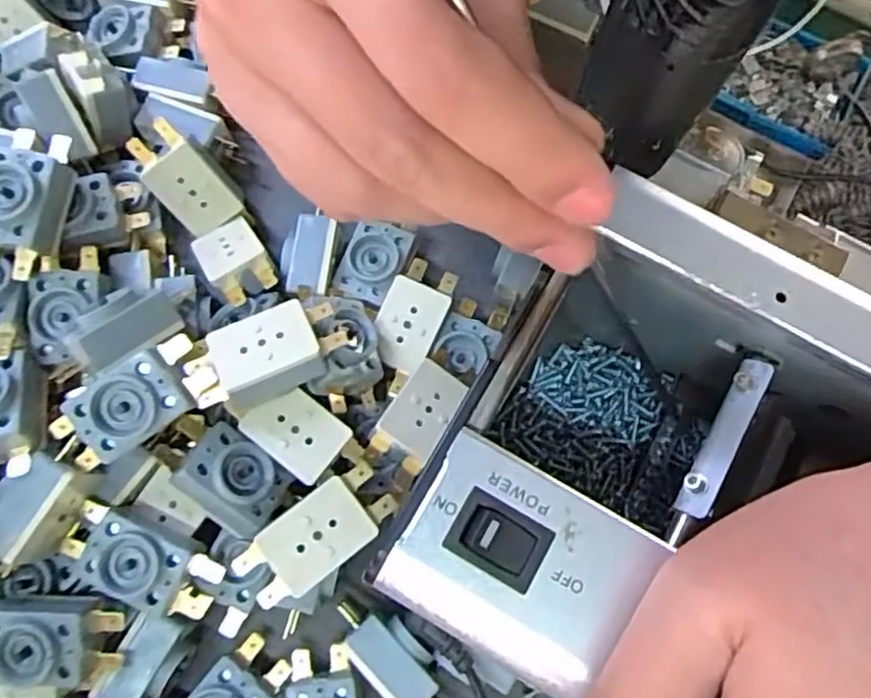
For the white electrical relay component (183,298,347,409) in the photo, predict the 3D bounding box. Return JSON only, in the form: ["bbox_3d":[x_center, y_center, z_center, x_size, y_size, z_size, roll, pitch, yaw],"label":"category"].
[{"bbox_3d":[-0.065,0.004,0.264,0.058,0.024,0.032,-27,76,-8],"label":"white electrical relay component"}]

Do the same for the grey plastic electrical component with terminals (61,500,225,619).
[{"bbox_3d":[-0.114,0.080,0.261,0.062,0.017,0.027,22,75,5],"label":"grey plastic electrical component with terminals"}]

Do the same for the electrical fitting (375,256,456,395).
[{"bbox_3d":[-0.012,-0.010,0.301,0.026,0.015,0.059,24,75,6],"label":"electrical fitting"}]

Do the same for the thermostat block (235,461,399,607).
[{"bbox_3d":[-0.043,0.069,0.253,0.058,0.012,0.027,-38,78,-11],"label":"thermostat block"}]

